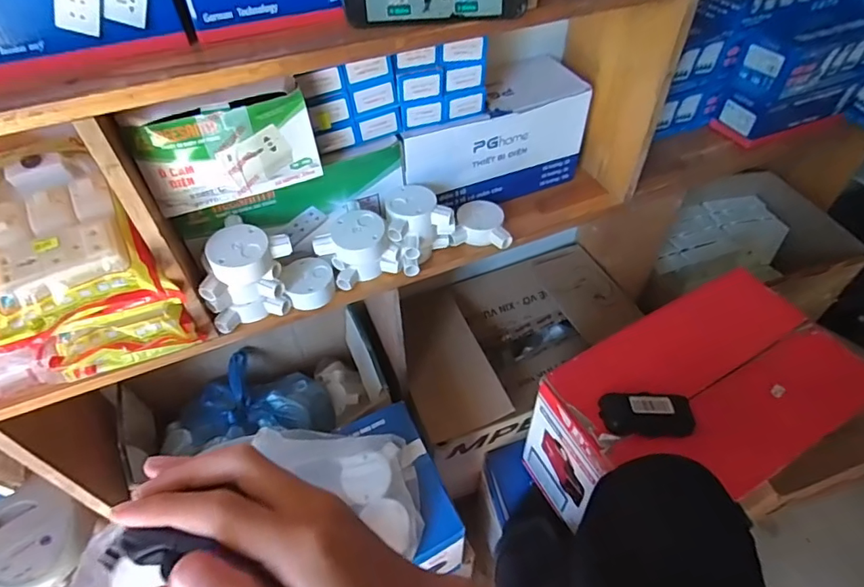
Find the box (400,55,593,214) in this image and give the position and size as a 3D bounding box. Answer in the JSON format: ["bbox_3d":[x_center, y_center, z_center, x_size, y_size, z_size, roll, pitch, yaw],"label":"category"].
[{"bbox_3d":[0.087,-0.222,0.722,0.267,0.150,0.095,-22,52,-18],"label":"box"}]

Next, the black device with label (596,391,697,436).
[{"bbox_3d":[0.262,0.146,0.601,0.107,0.023,0.051,-1,48,-1],"label":"black device with label"}]

